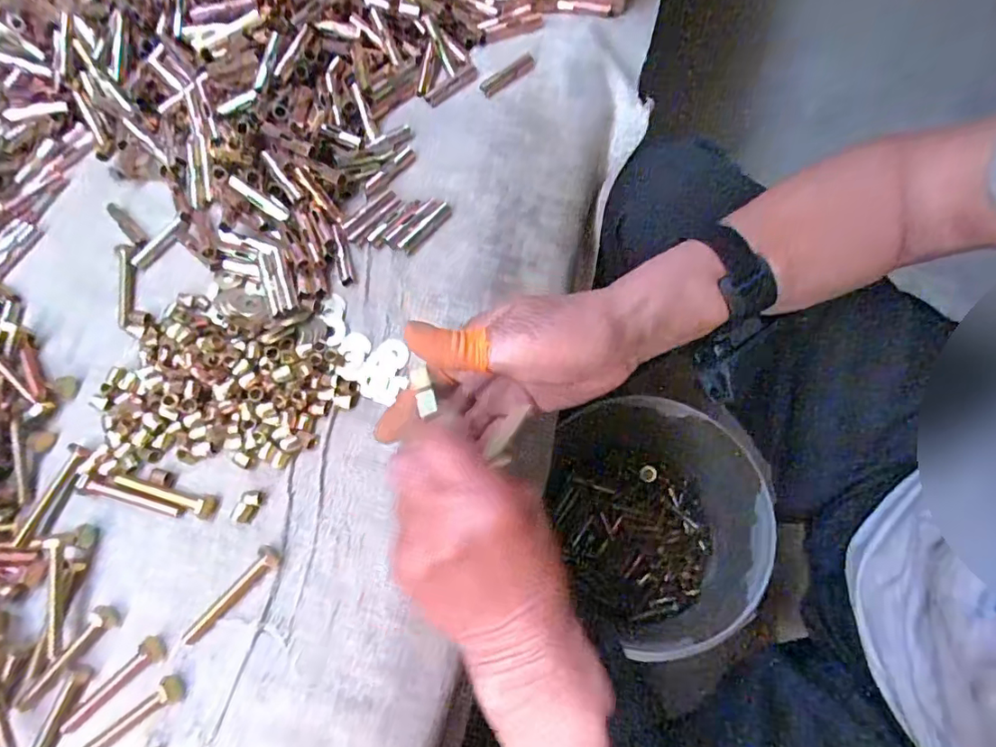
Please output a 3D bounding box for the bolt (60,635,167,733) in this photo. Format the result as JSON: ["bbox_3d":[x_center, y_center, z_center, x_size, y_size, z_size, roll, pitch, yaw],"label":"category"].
[{"bbox_3d":[-0.215,0.173,0.300,0.066,0.014,0.012,-43,70,-11],"label":"bolt"}]

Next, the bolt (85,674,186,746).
[{"bbox_3d":[-0.203,0.189,0.296,0.067,0.012,0.014,-33,69,-7],"label":"bolt"}]

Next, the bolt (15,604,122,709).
[{"bbox_3d":[-0.247,0.161,0.309,0.013,0.012,0.067,38,77,19],"label":"bolt"}]

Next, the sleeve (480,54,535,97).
[{"bbox_3d":[0.007,-0.231,0.425,0.047,0.009,0.011,-30,70,6],"label":"sleeve"}]

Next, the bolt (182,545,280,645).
[{"bbox_3d":[-0.153,0.128,0.314,0.011,0.009,0.065,38,77,19],"label":"bolt"}]

